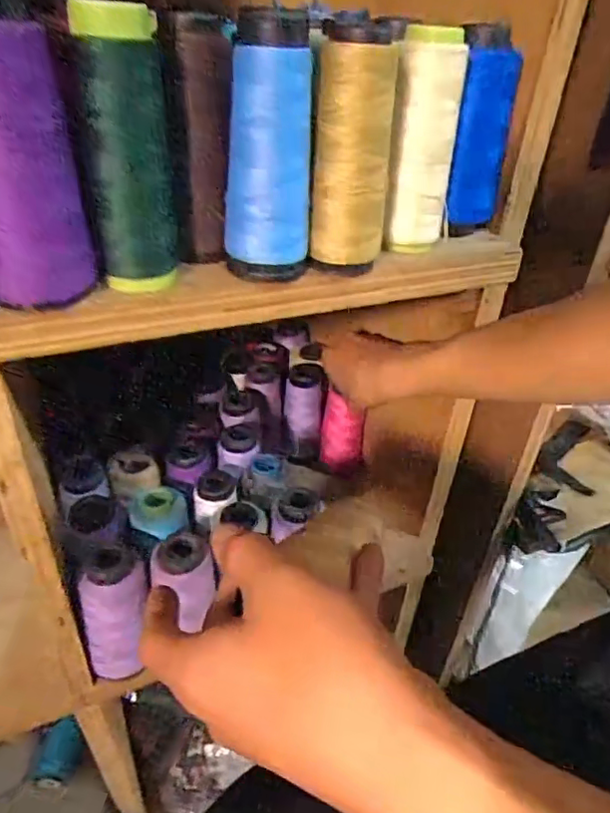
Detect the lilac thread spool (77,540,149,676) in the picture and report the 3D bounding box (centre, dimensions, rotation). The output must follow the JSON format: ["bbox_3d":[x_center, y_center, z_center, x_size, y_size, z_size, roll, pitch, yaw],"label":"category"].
[{"bbox_3d":[-0.138,0.149,0.412,0.048,0.109,0.040,-12,37,-21],"label":"lilac thread spool"}]

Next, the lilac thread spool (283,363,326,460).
[{"bbox_3d":[-0.003,0.005,0.623,0.038,0.097,0.034,2,34,-3],"label":"lilac thread spool"}]

